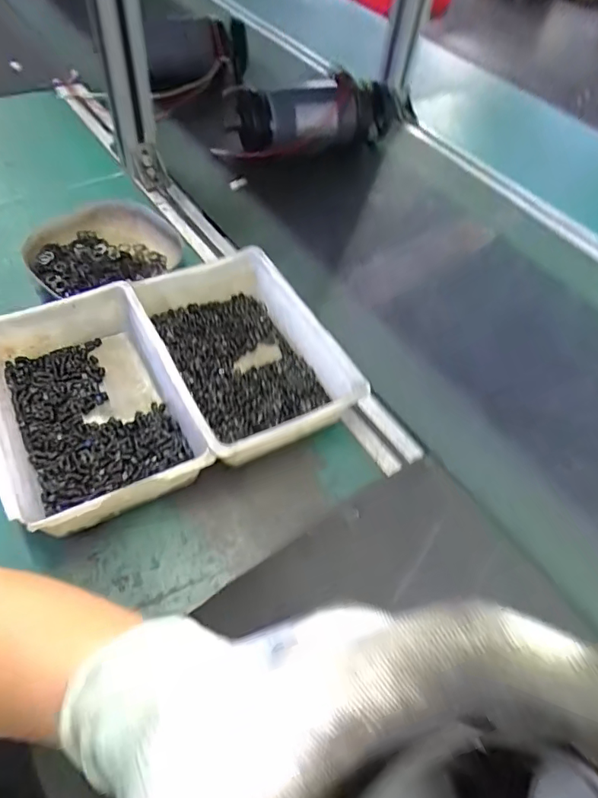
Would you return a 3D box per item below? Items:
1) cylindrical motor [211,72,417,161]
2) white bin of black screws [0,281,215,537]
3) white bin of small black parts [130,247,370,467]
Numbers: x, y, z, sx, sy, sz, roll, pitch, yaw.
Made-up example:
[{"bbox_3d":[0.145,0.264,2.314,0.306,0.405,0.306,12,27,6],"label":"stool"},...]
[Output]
[{"bbox_3d":[0.040,-0.388,0.663,0.261,0.080,0.073,-20,57,-19],"label":"cylindrical motor"},{"bbox_3d":[-0.170,0.007,0.395,0.136,0.061,0.198,-21,57,-20],"label":"white bin of black screws"},{"bbox_3d":[-0.048,-0.040,0.438,0.144,0.051,0.206,-21,57,-20],"label":"white bin of small black parts"}]

